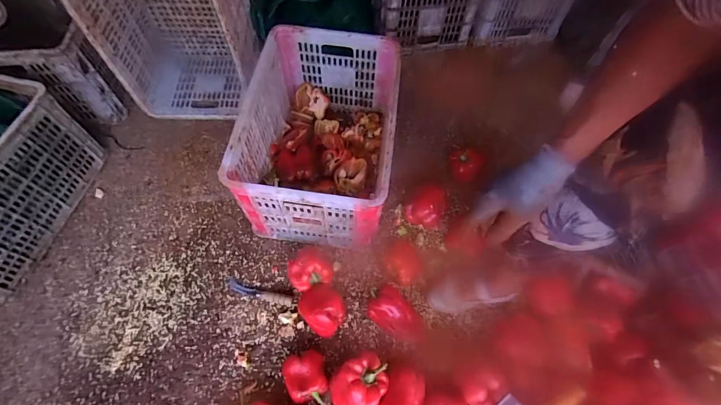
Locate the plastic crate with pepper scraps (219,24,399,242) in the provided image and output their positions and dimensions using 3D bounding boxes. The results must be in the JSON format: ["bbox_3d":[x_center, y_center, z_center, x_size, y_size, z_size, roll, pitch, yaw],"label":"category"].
[{"bbox_3d":[-0.101,-0.172,0.964,0.354,0.305,0.515,7,63,1],"label":"plastic crate with pepper scraps"}]

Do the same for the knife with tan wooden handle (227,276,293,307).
[{"bbox_3d":[-0.265,0.234,0.912,0.181,0.012,0.034,16,63,6],"label":"knife with tan wooden handle"}]

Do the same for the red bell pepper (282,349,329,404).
[{"bbox_3d":[-0.122,0.397,0.791,0.097,0.084,0.115,-15,64,-10],"label":"red bell pepper"}]

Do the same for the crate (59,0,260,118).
[{"bbox_3d":[-0.520,-0.521,1.009,0.364,0.525,0.300,-1,63,-3],"label":"crate"}]

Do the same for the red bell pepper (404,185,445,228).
[{"bbox_3d":[0.178,0.018,0.972,0.096,0.124,0.090,1,63,-2],"label":"red bell pepper"}]

